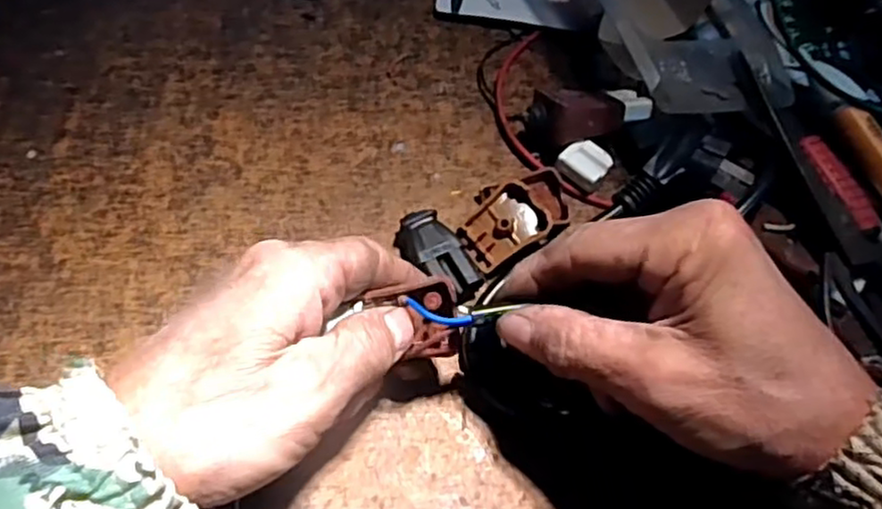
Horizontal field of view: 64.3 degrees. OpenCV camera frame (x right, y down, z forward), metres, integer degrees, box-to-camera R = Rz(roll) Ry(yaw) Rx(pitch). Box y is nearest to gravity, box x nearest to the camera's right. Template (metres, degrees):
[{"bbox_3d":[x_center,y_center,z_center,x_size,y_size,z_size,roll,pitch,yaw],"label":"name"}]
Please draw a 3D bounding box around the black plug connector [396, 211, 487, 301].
[{"bbox_3d":[0.000,0.001,0.324,0.023,0.016,0.049,-36,69,-20],"label":"black plug connector"}]

